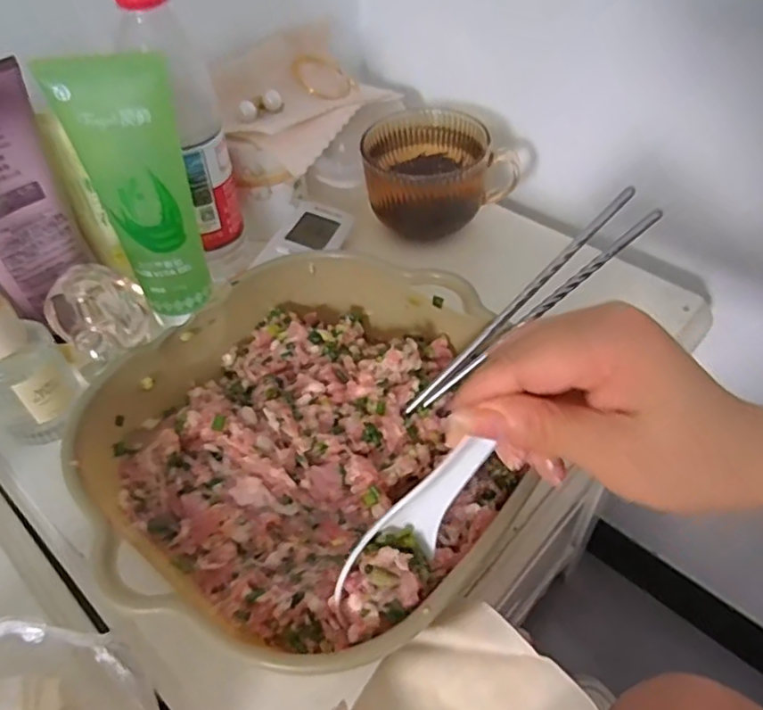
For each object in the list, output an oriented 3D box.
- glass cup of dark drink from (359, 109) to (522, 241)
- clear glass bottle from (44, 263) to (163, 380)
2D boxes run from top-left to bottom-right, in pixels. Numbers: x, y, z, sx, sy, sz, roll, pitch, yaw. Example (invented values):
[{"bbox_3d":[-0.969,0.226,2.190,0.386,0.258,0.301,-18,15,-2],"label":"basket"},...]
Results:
[{"bbox_3d":[0.044,-0.155,0.531,0.119,0.072,0.091,-20,50,-14],"label":"glass cup of dark drink"},{"bbox_3d":[-0.184,-0.026,0.413,0.058,0.057,0.039,-29,52,-21],"label":"clear glass bottle"}]

